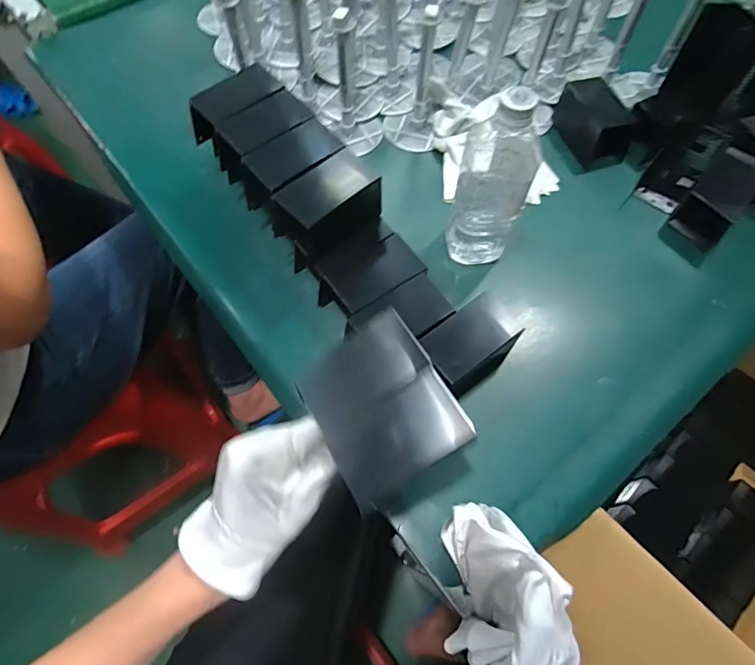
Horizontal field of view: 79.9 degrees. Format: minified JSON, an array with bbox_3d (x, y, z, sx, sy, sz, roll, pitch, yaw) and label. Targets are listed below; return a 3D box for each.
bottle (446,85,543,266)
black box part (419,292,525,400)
[{"bbox_3d":[0.117,-0.153,0.457,0.070,0.198,0.079,19,67,9],"label":"bottle"},{"bbox_3d":[0.091,0.017,0.452,0.090,0.058,0.059,-35,70,-14],"label":"black box part"}]

